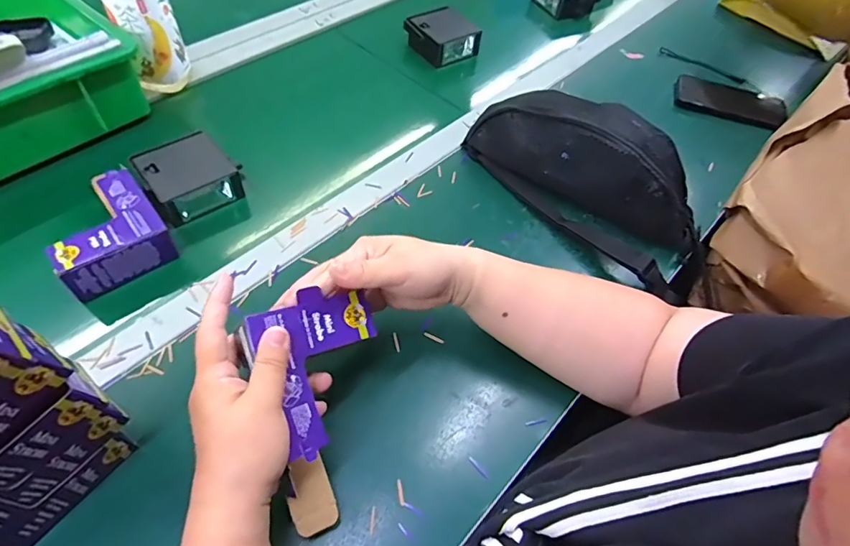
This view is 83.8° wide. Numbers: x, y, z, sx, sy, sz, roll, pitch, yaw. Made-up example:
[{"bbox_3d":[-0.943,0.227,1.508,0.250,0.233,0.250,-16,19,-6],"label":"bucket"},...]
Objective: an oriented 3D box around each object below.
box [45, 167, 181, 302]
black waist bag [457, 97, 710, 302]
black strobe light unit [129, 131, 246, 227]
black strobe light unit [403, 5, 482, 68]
[{"bbox_3d":[-0.321,-0.042,0.478,0.097,0.044,0.105,-33,64,-25],"label":"box"},{"bbox_3d":[0.200,-0.115,0.543,0.136,0.099,0.316,-36,66,-26],"label":"black waist bag"},{"bbox_3d":[-0.268,-0.107,0.542,0.093,0.048,0.089,-29,63,-23],"label":"black strobe light unit"},{"bbox_3d":[0.027,-0.376,0.747,0.084,0.045,0.099,-29,63,-23],"label":"black strobe light unit"}]

